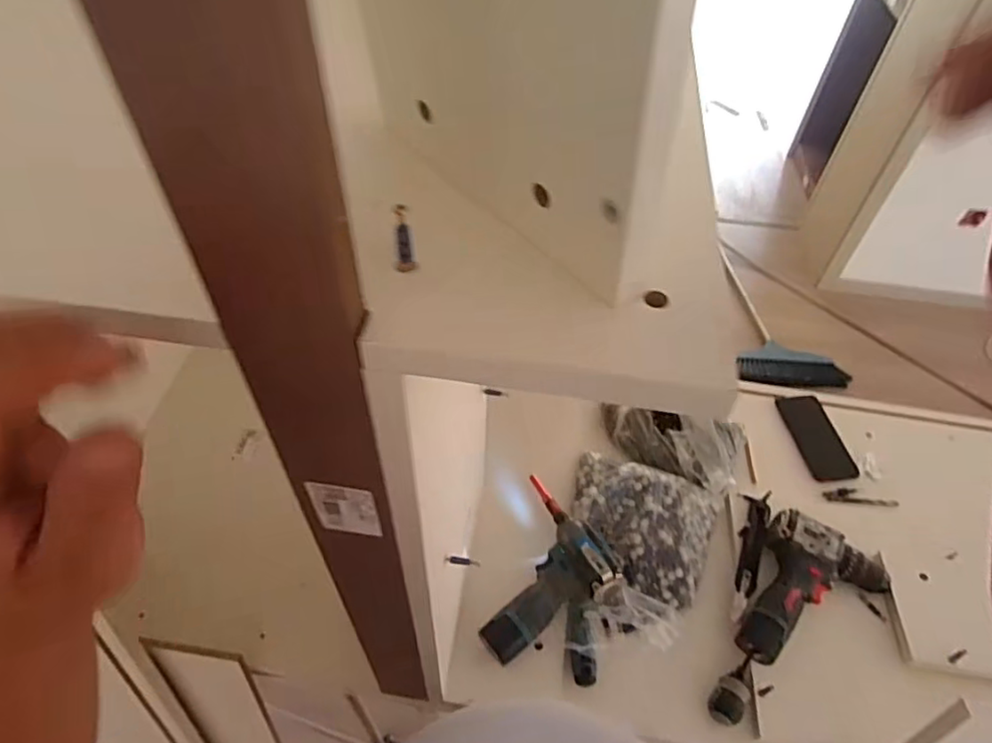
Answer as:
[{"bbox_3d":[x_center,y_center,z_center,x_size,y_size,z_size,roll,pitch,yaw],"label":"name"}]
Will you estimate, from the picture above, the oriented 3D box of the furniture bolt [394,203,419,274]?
[{"bbox_3d":[-0.041,-0.060,0.280,0.010,0.032,0.007,-6,51,-7],"label":"furniture bolt"}]

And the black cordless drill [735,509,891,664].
[{"bbox_3d":[0.410,0.295,0.803,0.177,0.062,0.198,24,53,17],"label":"black cordless drill"}]

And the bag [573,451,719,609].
[{"bbox_3d":[0.200,0.206,0.875,0.208,0.045,0.175,22,53,15],"label":"bag"}]

